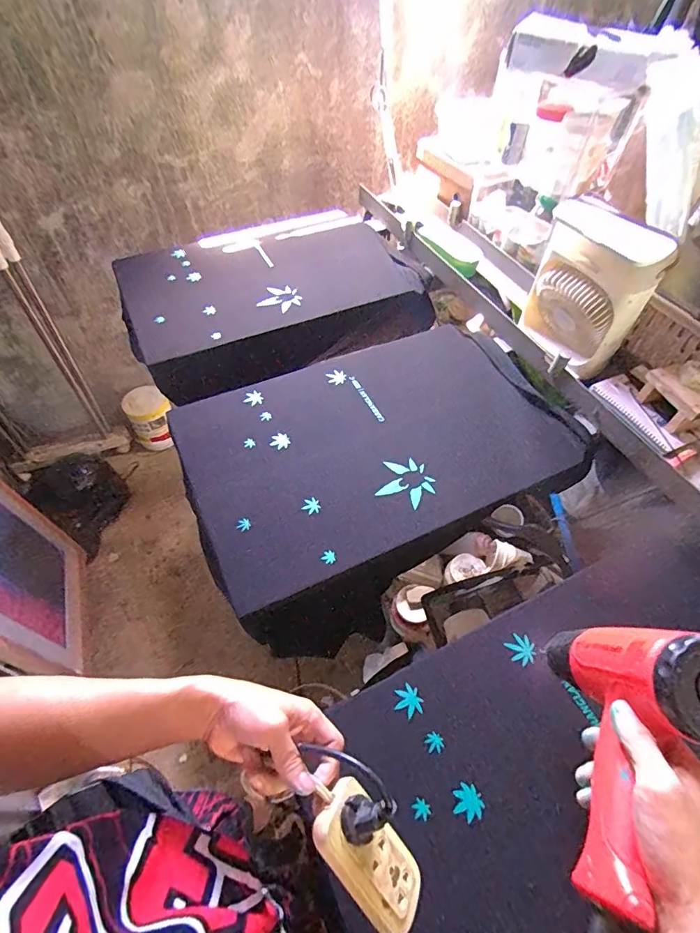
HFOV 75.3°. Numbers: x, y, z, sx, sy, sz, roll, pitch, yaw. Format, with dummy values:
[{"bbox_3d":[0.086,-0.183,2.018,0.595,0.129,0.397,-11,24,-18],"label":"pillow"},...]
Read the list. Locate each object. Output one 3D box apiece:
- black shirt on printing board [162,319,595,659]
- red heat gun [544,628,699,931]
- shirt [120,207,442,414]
[{"bbox_3d":[0.059,-0.062,0.791,0.662,0.042,0.461,-26,57,-18],"label":"black shirt on printing board"},{"bbox_3d":[0.220,0.210,0.341,0.079,0.158,0.198,13,54,11],"label":"red heat gun"},{"bbox_3d":[-0.195,-0.439,1.131,0.669,0.117,0.439,-24,61,-18],"label":"shirt"}]

